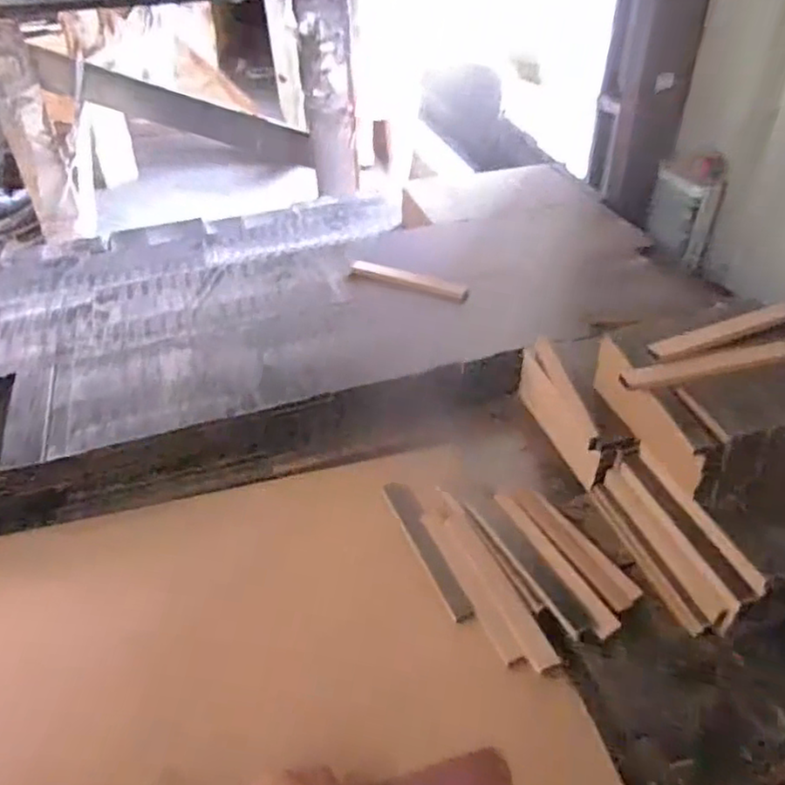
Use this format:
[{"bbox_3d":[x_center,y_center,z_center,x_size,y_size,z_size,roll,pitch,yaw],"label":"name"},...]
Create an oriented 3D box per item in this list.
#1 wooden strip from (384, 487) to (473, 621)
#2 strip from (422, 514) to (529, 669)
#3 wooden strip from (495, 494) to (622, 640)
[{"bbox_3d":[0.031,0.147,0.649,0.028,0.006,0.179,-15,41,-14],"label":"wooden strip"},{"bbox_3d":[0.074,0.180,0.612,0.022,0.014,0.169,-17,42,-17],"label":"strip"},{"bbox_3d":[0.151,0.156,0.614,0.020,0.013,0.164,-20,43,-20],"label":"wooden strip"}]

